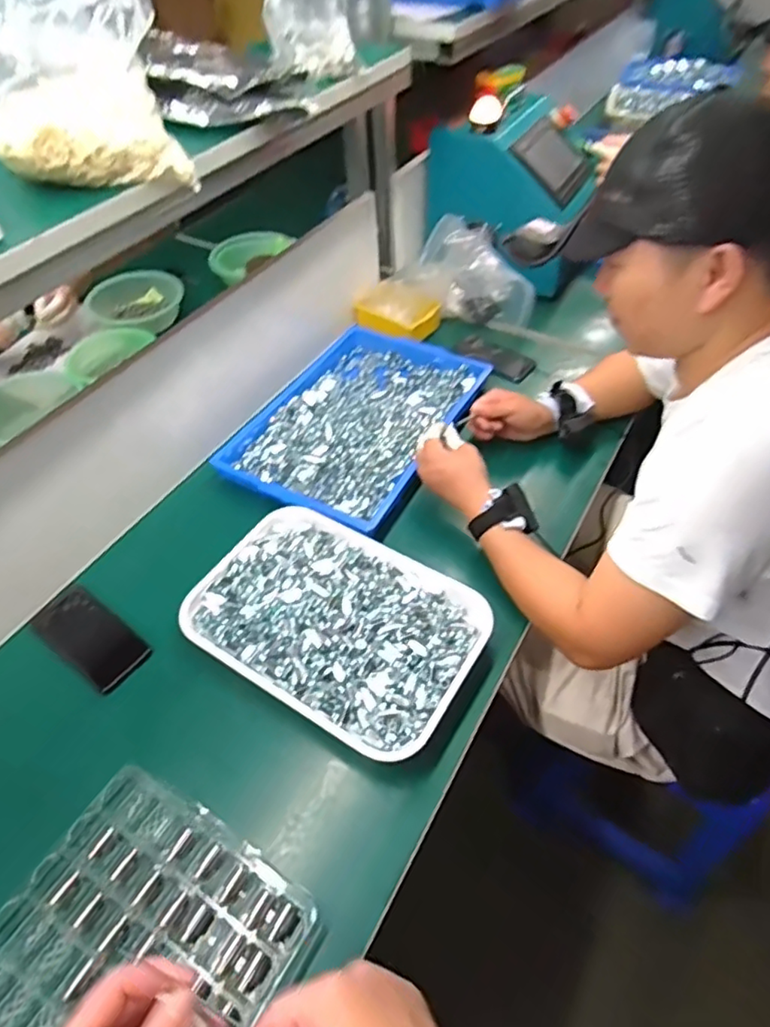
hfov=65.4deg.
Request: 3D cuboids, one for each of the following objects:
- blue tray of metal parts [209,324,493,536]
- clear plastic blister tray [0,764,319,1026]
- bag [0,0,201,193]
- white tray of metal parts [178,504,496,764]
[{"bbox_3d":[-0.041,-0.163,1.005,0.293,0.031,0.431,24,54,20],"label":"blue tray of metal parts"},{"bbox_3d":[-0.250,0.431,0.506,0.257,0.029,0.345,23,54,20],"label":"clear plastic blister tray"},{"bbox_3d":[-0.295,-0.421,0.546,0.177,0.205,0.119,-13,50,-10],"label":"bag"},{"bbox_3d":[-0.060,0.127,0.753,0.346,0.033,0.248,24,54,20],"label":"white tray of metal parts"}]

